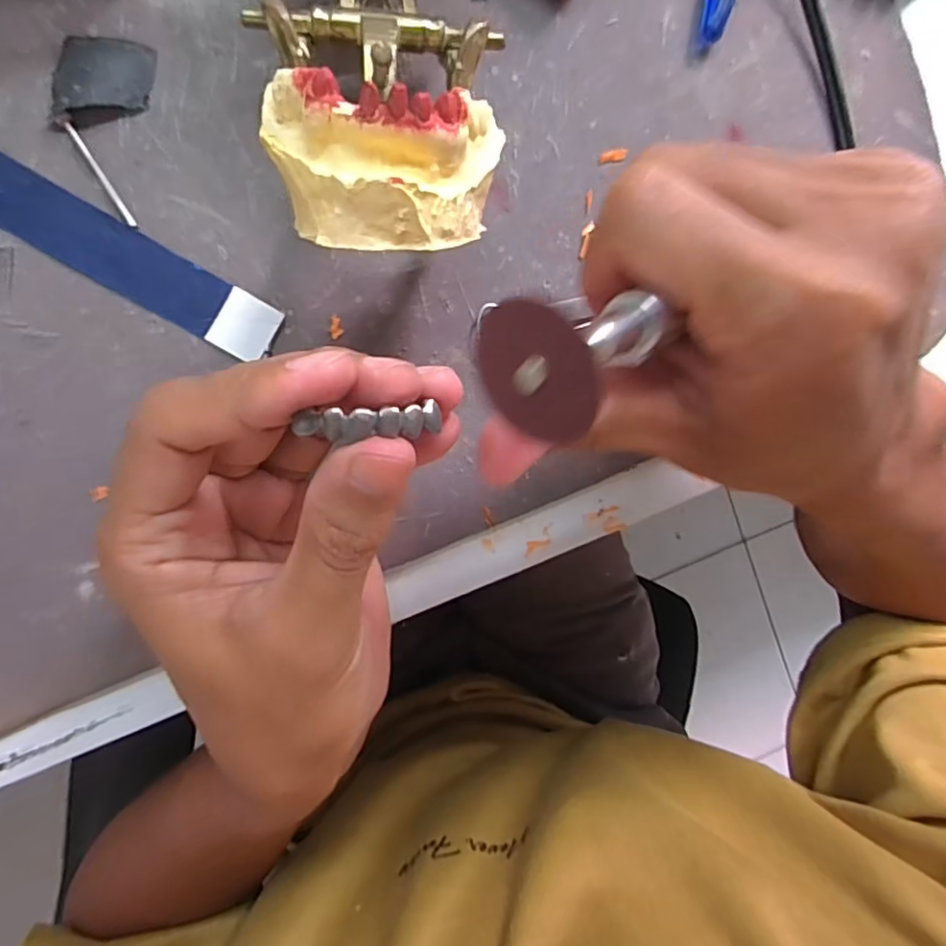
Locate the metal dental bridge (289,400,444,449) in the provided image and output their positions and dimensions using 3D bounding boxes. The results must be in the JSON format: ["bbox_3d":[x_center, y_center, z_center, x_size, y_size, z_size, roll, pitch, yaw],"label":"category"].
[{"bbox_3d":[-0.021,-0.011,0.126,0.030,0.005,0.006,-5,93,-20],"label":"metal dental bridge"}]

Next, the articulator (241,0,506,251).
[{"bbox_3d":[-0.023,-0.125,0.154,0.069,0.056,0.144,-3,79,-9],"label":"articulator"}]

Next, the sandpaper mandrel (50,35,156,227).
[{"bbox_3d":[-0.119,-0.111,0.188,0.027,0.006,0.057,4,91,-9],"label":"sandpaper mandrel"}]

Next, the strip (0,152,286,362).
[{"bbox_3d":[-0.113,-0.069,0.191,0.102,0.004,0.021,29,87,-9],"label":"strip"}]

